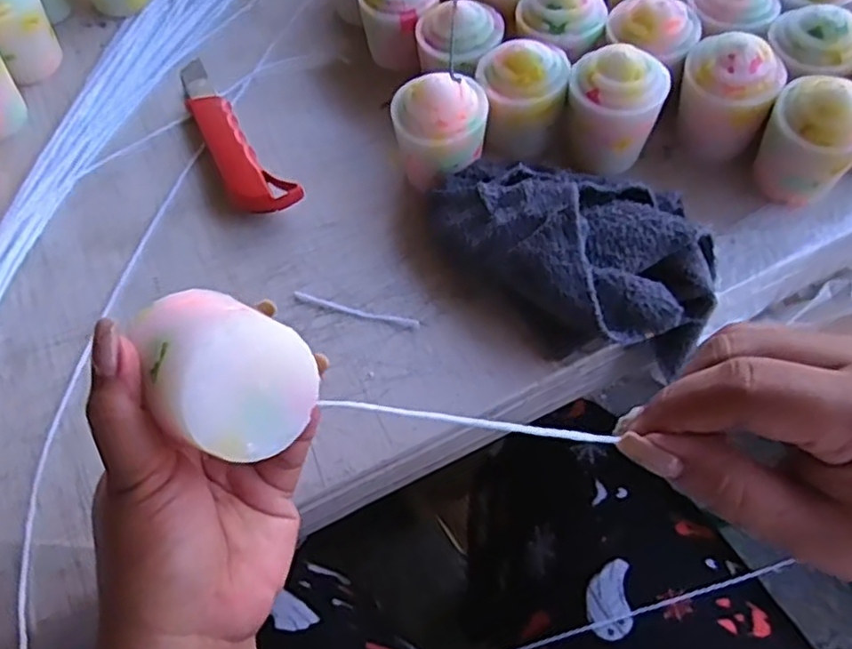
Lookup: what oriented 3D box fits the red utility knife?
[{"bbox_3d":[-0.139,-0.132,0.480,0.037,0.019,0.166,-31,66,-14],"label":"red utility knife"}]

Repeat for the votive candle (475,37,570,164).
[{"bbox_3d":[0.062,-0.142,0.445,0.054,0.057,0.051,-12,62,-4],"label":"votive candle"}]

